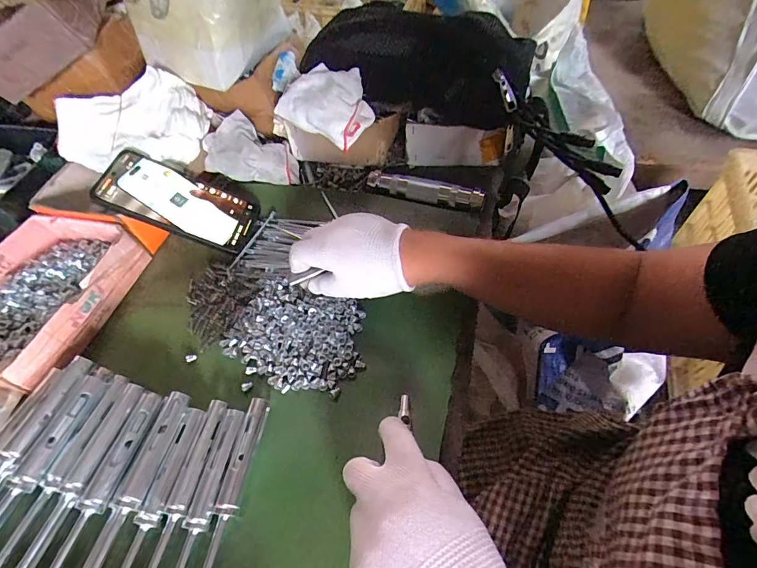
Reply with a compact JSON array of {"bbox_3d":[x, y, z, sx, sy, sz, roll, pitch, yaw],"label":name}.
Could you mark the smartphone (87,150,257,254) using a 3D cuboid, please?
[{"bbox_3d":[-0.218,-0.092,0.442,0.155,0.007,0.076,21,61,-17],"label":"smartphone"}]

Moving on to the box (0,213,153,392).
[{"bbox_3d":[-0.346,0.009,0.398,0.140,0.043,0.176,14,58,10],"label":"box"}]

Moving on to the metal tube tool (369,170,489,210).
[{"bbox_3d":[0.054,-0.111,0.474,0.138,0.026,0.022,17,59,12],"label":"metal tube tool"}]

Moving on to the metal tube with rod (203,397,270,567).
[{"bbox_3d":[-0.112,0.160,0.305,0.017,0.014,0.141,8,57,6],"label":"metal tube with rod"}]

